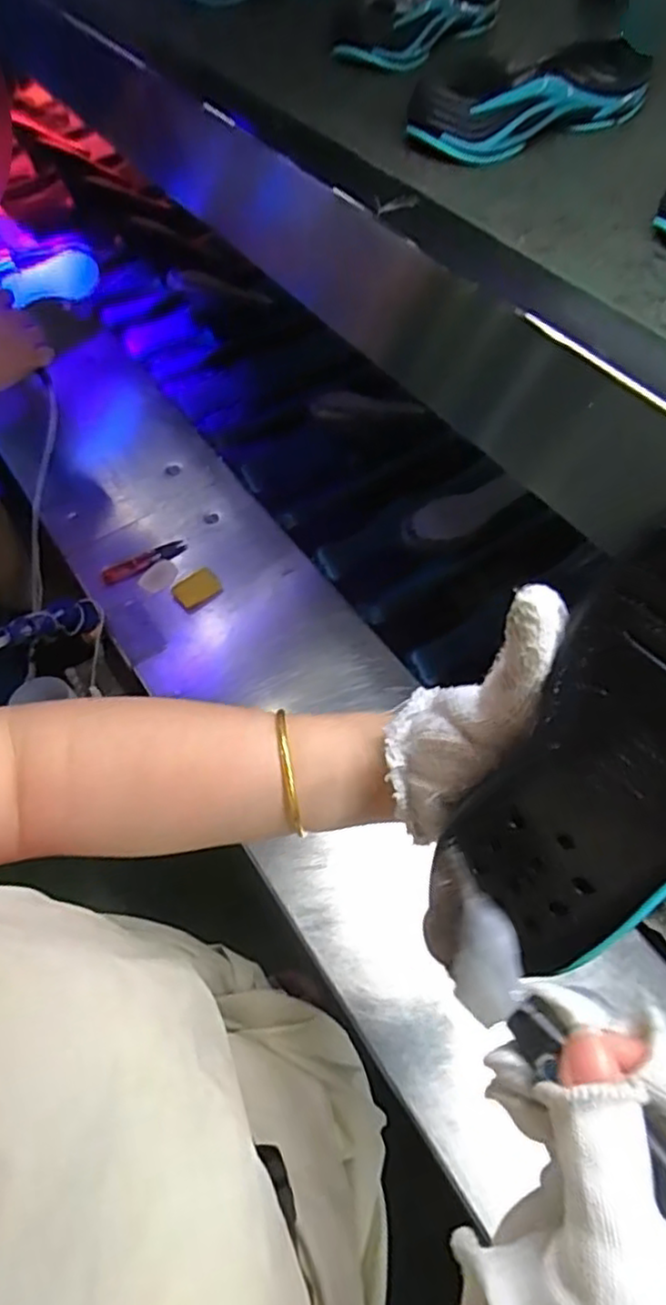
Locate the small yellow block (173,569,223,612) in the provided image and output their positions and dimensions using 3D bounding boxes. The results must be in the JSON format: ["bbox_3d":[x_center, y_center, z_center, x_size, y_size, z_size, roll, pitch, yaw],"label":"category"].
[{"bbox_3d":[-0.155,-0.070,0.796,0.053,0.016,0.038,-39,64,-23],"label":"small yellow block"}]

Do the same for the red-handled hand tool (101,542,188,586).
[{"bbox_3d":[-0.226,-0.110,0.829,0.102,0.010,0.028,-29,60,-18],"label":"red-handled hand tool"}]

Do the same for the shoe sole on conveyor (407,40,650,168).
[{"bbox_3d":[0.148,-0.391,0.482,0.219,0.037,0.082,-34,62,-20],"label":"shoe sole on conveyor"}]

